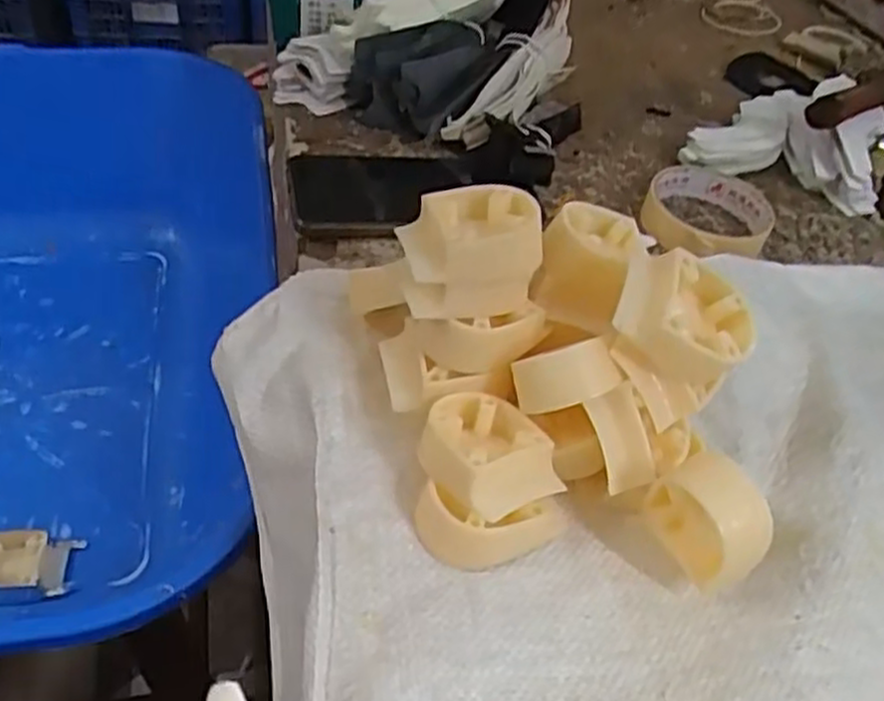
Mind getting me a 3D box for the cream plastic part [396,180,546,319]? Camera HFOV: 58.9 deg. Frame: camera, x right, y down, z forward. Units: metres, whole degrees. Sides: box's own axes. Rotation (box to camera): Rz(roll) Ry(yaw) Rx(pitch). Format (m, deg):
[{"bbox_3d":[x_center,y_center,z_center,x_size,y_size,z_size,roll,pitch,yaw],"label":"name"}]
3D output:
[{"bbox_3d":[0.011,-0.046,0.354,0.063,0.037,0.056,1,46,-8],"label":"cream plastic part"}]

